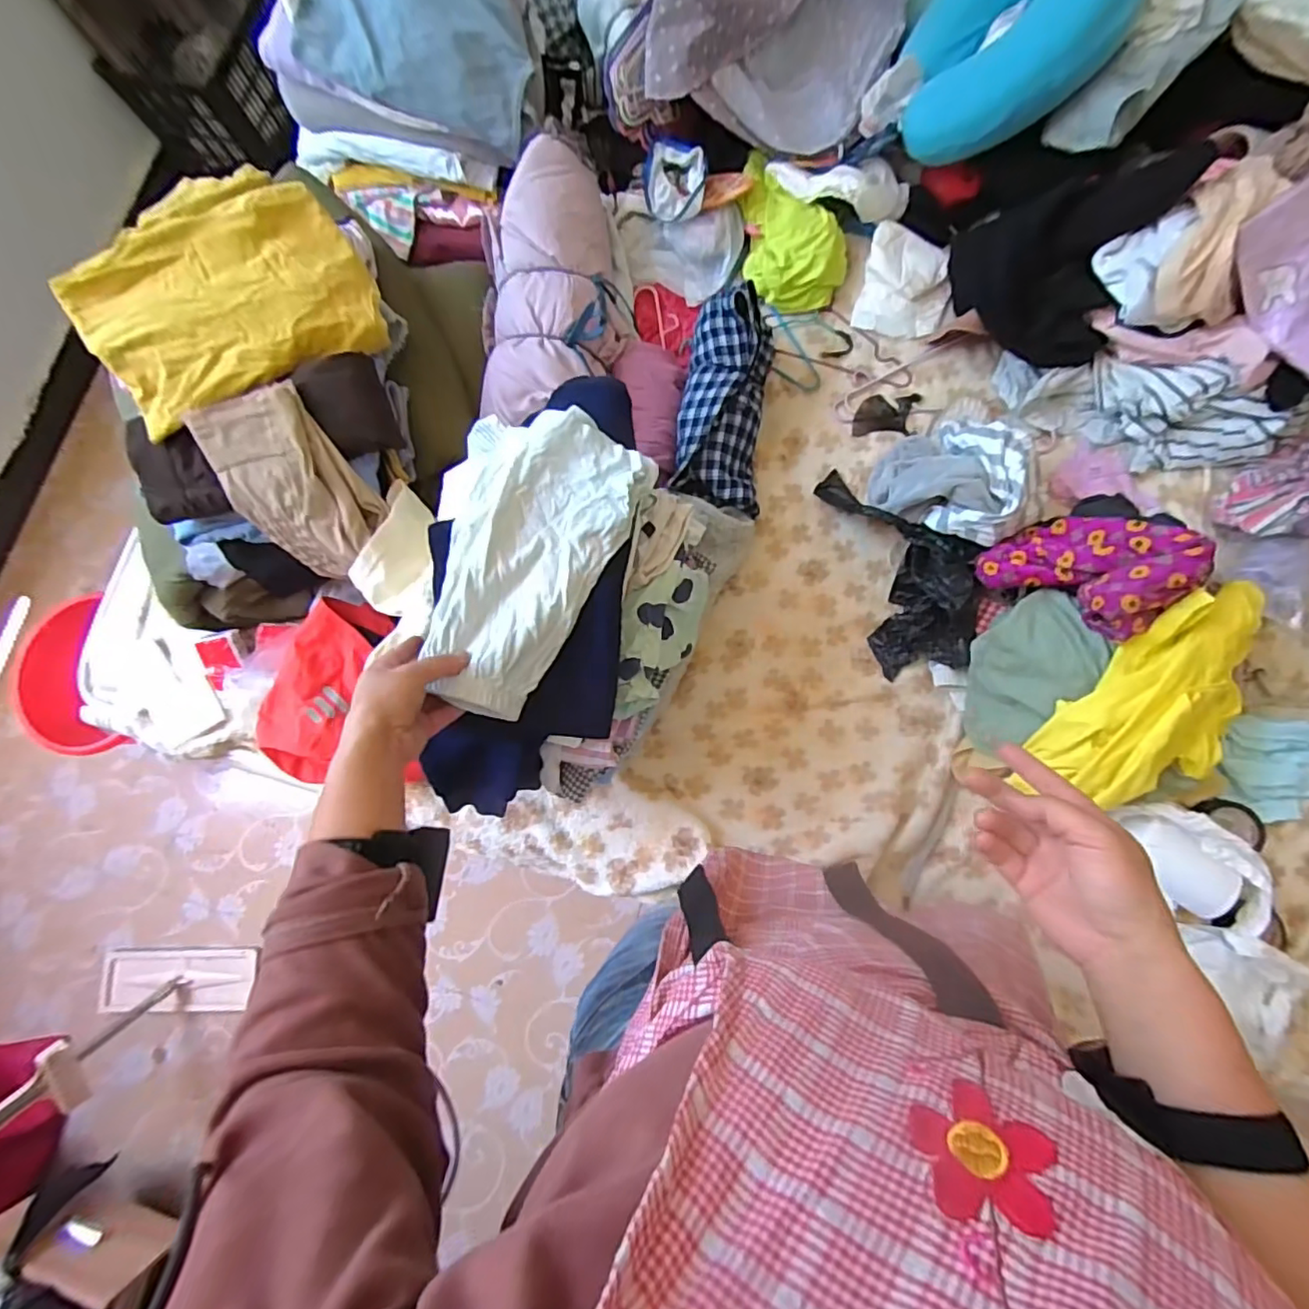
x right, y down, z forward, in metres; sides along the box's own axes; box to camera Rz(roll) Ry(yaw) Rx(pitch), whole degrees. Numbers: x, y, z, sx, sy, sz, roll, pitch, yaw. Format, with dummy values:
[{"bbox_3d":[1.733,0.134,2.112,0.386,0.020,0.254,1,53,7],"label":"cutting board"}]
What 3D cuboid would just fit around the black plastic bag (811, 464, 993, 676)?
[{"bbox_3d":[0.327,-0.125,0.777,0.133,0.081,0.293,-16,79,2],"label":"black plastic bag"}]

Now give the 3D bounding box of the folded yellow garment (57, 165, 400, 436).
[{"bbox_3d":[-0.471,-0.392,0.655,0.286,0.093,0.237,-39,79,-3],"label":"folded yellow garment"}]

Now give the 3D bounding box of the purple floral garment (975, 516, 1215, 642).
[{"bbox_3d":[0.484,-0.101,0.662,0.172,0.123,0.127,37,85,10],"label":"purple floral garment"}]

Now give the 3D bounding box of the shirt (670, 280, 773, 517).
[{"bbox_3d":[0.091,-0.323,0.782,0.115,0.076,0.264,6,95,5],"label":"shirt"}]

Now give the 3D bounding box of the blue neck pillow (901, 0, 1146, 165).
[{"bbox_3d":[0.456,-0.780,0.751,0.273,0.090,0.279,15,97,50],"label":"blue neck pillow"}]

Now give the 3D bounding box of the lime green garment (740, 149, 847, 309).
[{"bbox_3d":[0.203,-0.617,0.883,0.140,0.056,0.222,-4,79,4],"label":"lime green garment"}]

